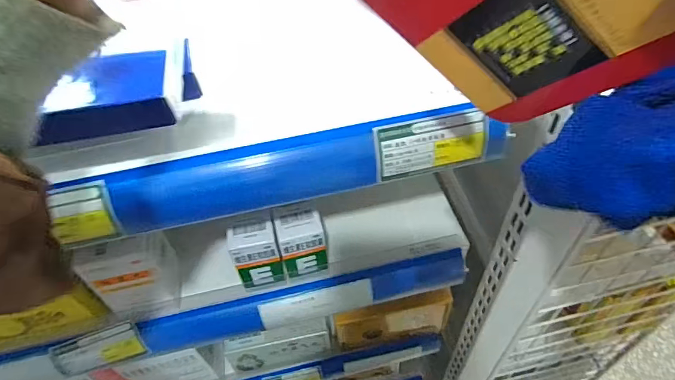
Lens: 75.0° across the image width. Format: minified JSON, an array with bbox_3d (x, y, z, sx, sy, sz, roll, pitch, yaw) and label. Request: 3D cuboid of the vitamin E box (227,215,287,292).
[{"bbox_3d":[-0.068,0.056,0.379,0.037,0.067,0.031,-13,51,-7],"label":"vitamin E box"}]

